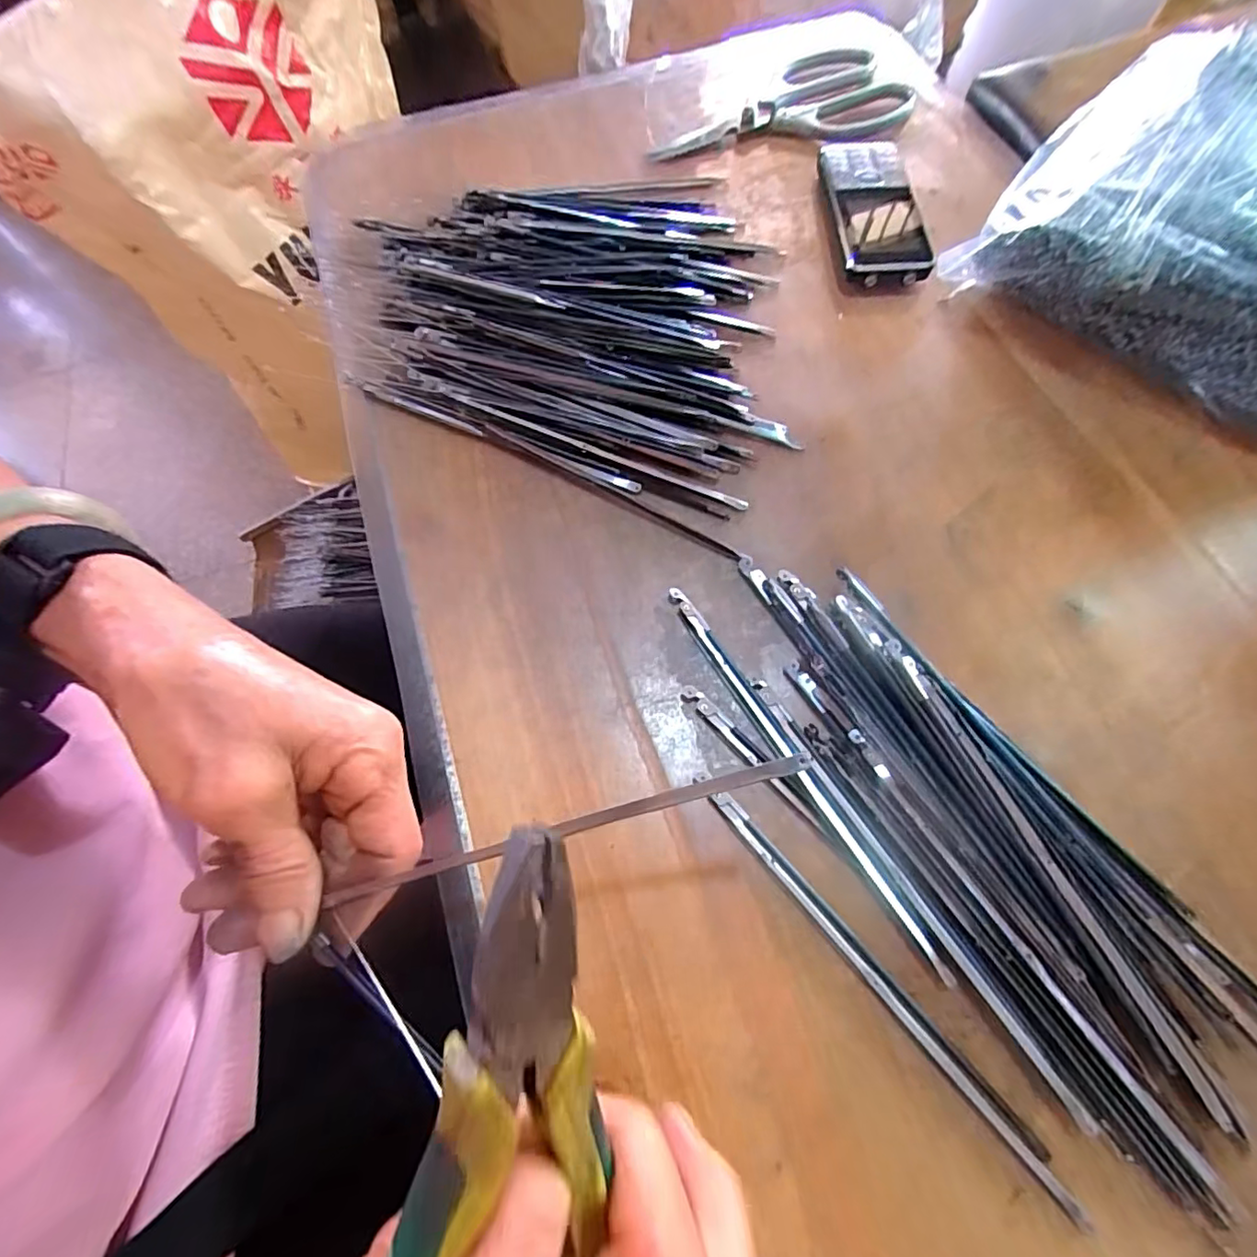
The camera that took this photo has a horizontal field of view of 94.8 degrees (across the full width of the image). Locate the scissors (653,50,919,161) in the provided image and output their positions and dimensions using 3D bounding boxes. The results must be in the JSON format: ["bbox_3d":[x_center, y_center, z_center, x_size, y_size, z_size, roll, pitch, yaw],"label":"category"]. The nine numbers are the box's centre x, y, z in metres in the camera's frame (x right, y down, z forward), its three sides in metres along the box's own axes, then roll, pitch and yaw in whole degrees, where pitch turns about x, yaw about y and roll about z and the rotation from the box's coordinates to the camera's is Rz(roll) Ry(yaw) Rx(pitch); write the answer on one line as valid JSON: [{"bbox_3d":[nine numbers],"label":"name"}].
[{"bbox_3d":[0.103,-0.377,0.421,0.189,0.016,0.086,-18,67,-6],"label":"scissors"}]

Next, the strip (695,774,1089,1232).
[{"bbox_3d":[0.091,0.128,0.220,0.012,0.005,0.180,-38,71,-13],"label":"strip"}]

